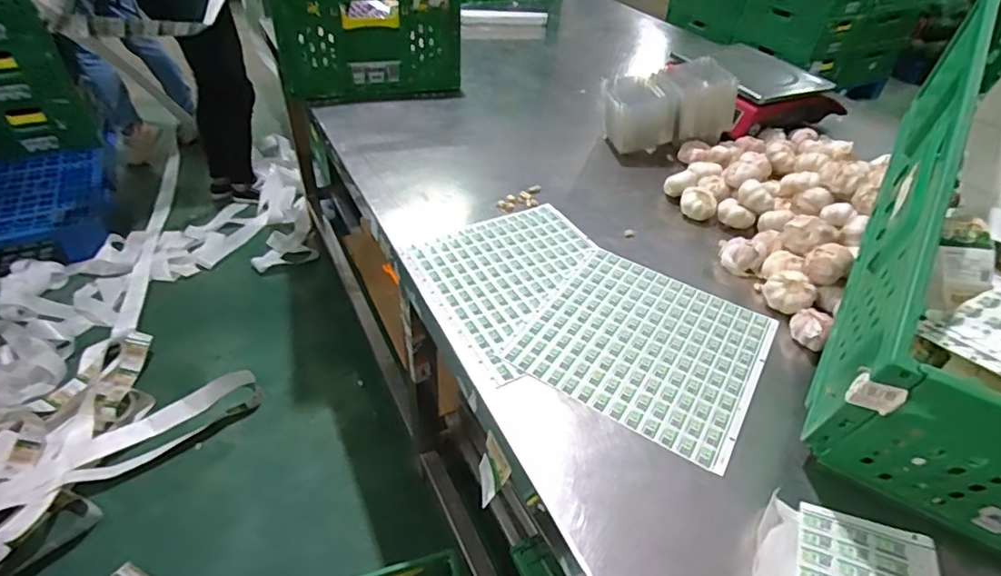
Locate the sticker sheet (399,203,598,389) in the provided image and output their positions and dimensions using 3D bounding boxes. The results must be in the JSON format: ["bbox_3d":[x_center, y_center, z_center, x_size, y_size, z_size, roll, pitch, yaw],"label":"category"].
[{"bbox_3d":[0.036,-0.015,0.754,0.280,0.006,0.278,-21,47,-25],"label":"sticker sheet"}]

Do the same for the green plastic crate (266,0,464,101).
[{"bbox_3d":[-0.355,-0.706,1.350,0.401,0.215,0.608,-9,43,-14],"label":"green plastic crate"}]

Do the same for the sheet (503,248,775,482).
[{"bbox_3d":[0.187,0.065,0.677,0.270,0.004,0.276,26,46,23],"label":"sheet"}]

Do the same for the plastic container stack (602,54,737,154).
[{"bbox_3d":[0.333,-0.365,1.070,0.248,0.145,0.136,-9,43,-14],"label":"plastic container stack"}]

